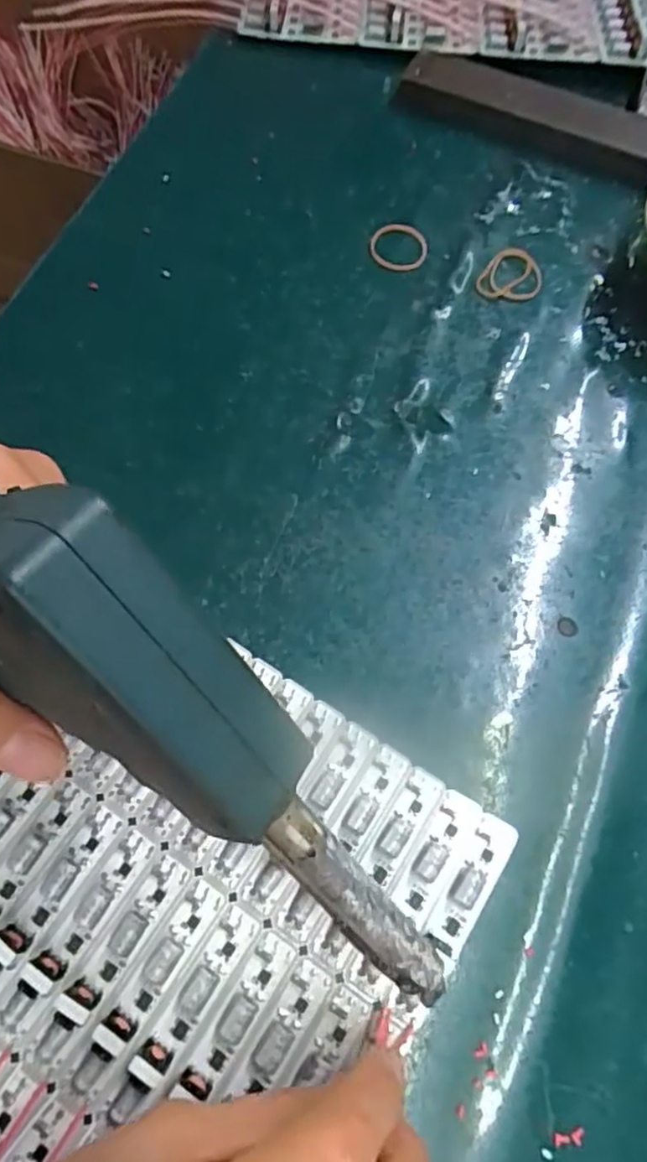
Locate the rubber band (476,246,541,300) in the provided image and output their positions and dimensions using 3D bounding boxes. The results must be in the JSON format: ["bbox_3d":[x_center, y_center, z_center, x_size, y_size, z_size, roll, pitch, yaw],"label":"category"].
[{"bbox_3d":[0.099,-0.159,0.349,0.030,0.004,0.039,32,70,11],"label":"rubber band"}]

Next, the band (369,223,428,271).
[{"bbox_3d":[0.040,-0.177,0.353,0.031,0.004,0.029,1,67,-2],"label":"band"}]

